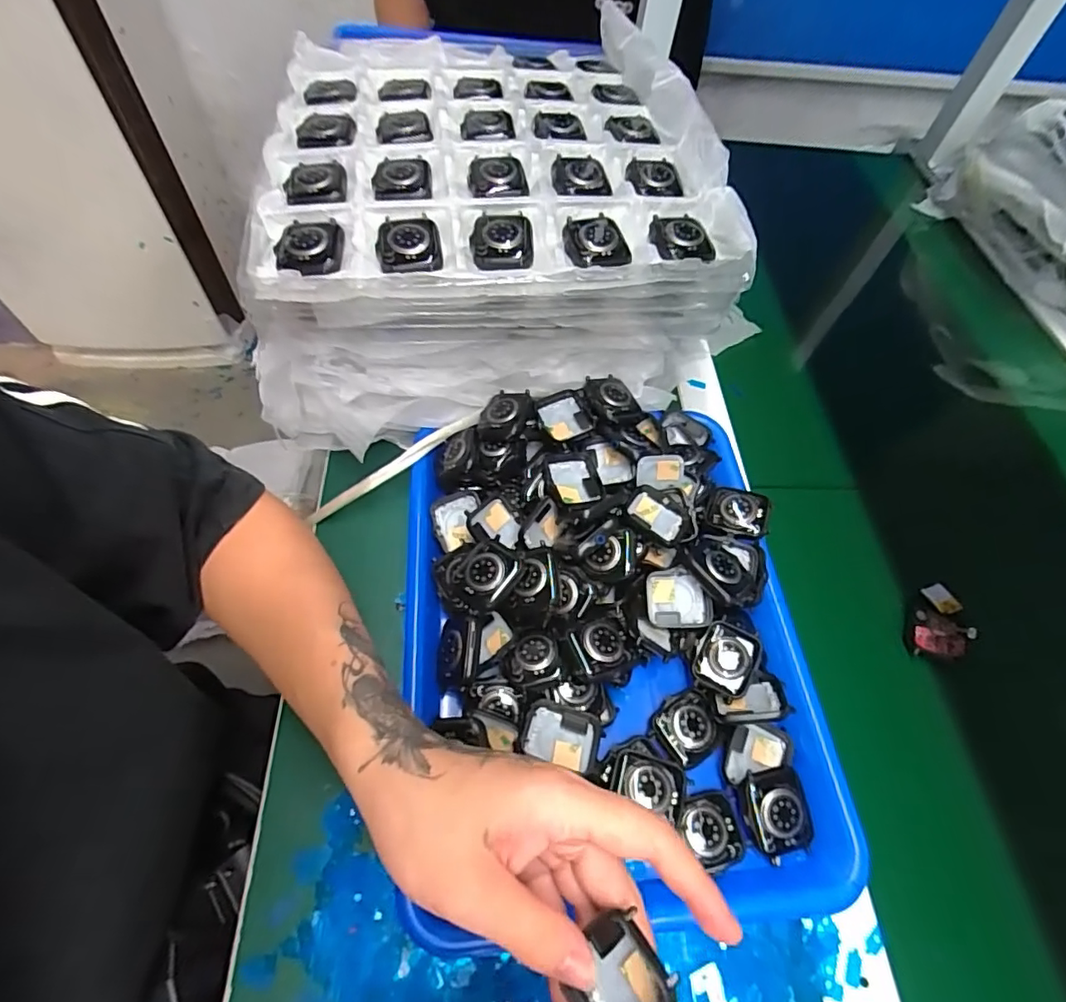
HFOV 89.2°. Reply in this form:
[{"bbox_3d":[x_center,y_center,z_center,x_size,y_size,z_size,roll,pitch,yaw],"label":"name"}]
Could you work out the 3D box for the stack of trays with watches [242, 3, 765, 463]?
[{"bbox_3d":[-0.044,-0.231,0.446,0.340,0.126,0.342,-5,59,-7],"label":"stack of trays with watches"}]

